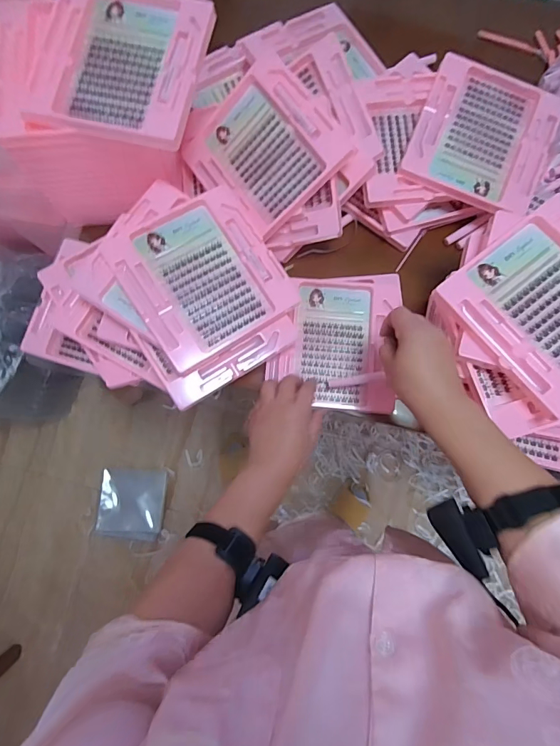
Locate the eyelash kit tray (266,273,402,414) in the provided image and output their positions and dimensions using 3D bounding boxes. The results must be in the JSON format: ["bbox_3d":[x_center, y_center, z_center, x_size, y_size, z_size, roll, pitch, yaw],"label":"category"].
[{"bbox_3d":[0.084,-0.051,0.612,0.180,0.018,0.207,5,82,2],"label":"eyelash kit tray"}]

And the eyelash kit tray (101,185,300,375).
[{"bbox_3d":[-0.101,-0.128,0.533,0.187,0.018,0.194,-32,88,-14],"label":"eyelash kit tray"}]

